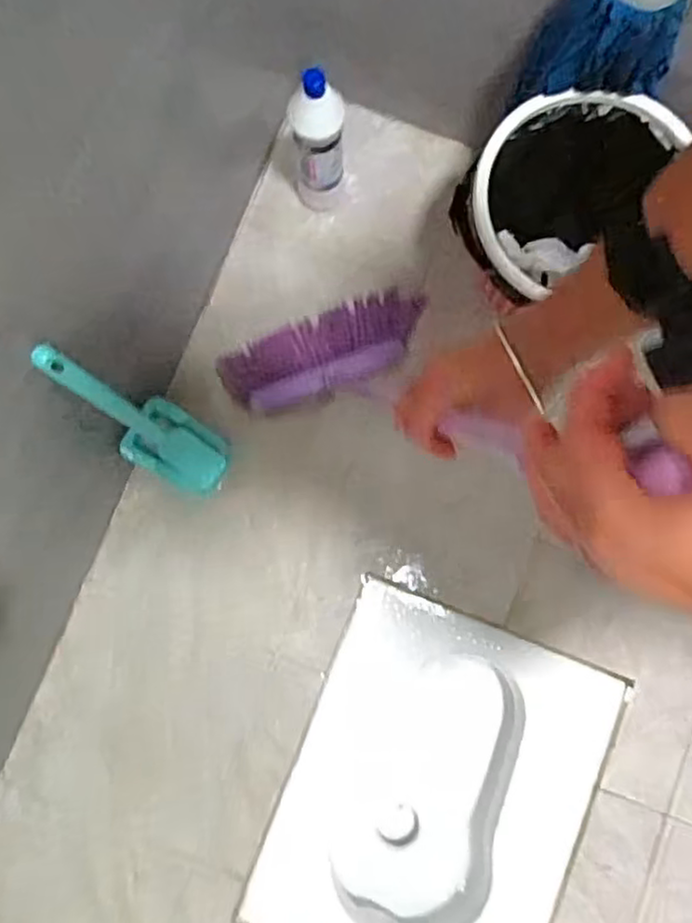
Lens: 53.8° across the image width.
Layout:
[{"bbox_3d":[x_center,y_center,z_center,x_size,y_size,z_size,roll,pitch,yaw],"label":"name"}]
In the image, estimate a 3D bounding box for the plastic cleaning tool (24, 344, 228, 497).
[{"bbox_3d":[-0.246,-0.044,0.858,0.141,0.376,0.104,30,84,5],"label":"plastic cleaning tool"}]

